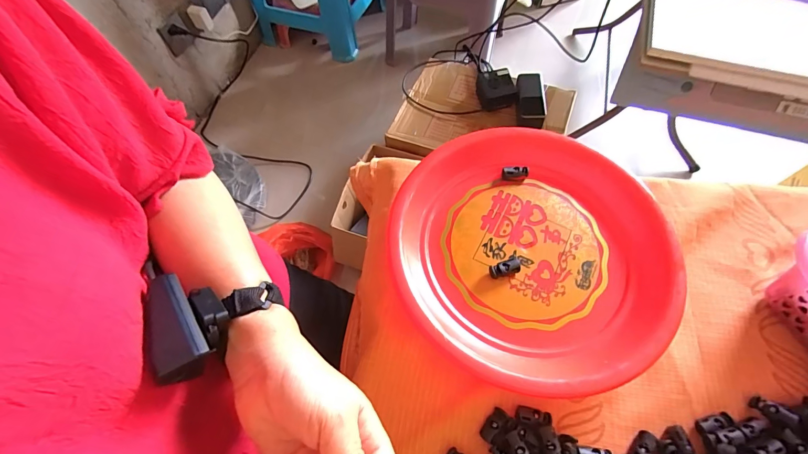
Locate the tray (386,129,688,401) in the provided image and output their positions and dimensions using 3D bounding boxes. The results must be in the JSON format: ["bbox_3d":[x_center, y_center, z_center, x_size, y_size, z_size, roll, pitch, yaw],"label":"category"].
[{"bbox_3d":[0.117,0.018,0.349,0.245,0.031,0.250,21,66,13],"label":"tray"}]

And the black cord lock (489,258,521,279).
[{"bbox_3d":[0.095,0.039,0.342,0.030,0.007,0.014,-14,63,-4],"label":"black cord lock"}]

